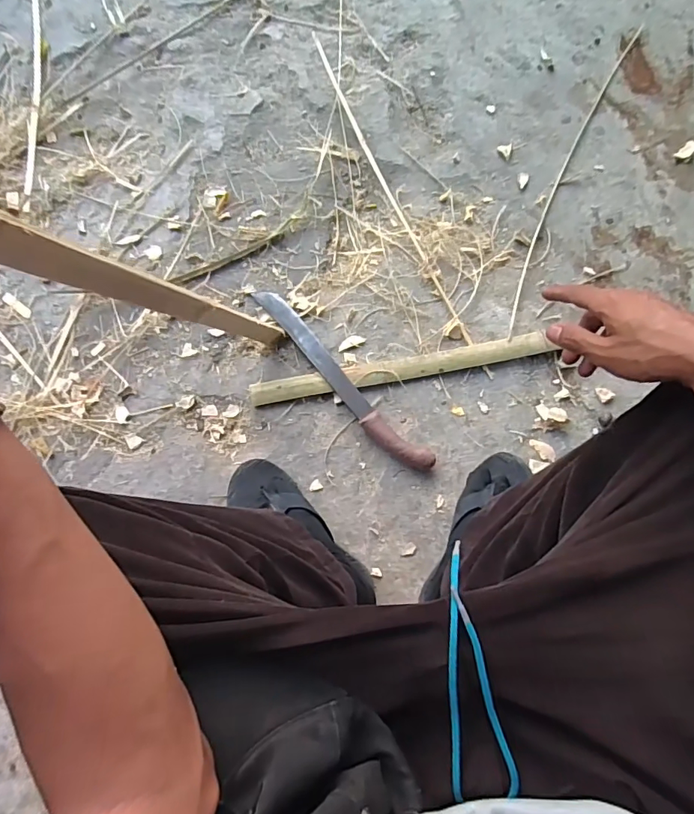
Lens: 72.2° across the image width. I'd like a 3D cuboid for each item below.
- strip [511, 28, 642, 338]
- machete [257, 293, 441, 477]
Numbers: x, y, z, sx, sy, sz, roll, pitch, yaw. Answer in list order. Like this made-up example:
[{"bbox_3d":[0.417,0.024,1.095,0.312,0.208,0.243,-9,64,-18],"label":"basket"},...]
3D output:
[{"bbox_3d":[0.429,-0.457,0.905,0.039,0.009,0.756,25,76,5],"label":"strip"},{"bbox_3d":[-0.014,-0.046,0.790,0.050,0.031,0.408,-41,80,-11],"label":"machete"}]

